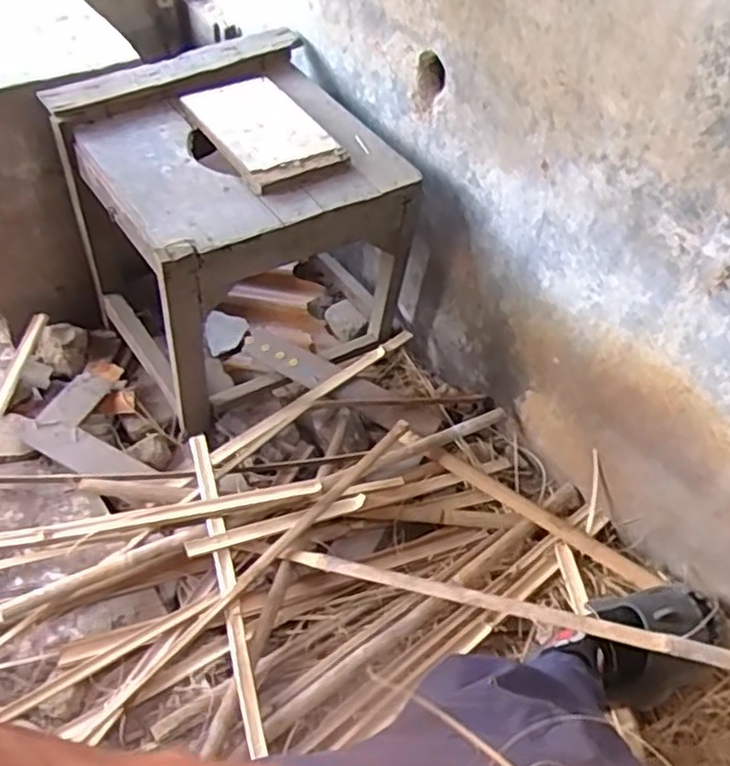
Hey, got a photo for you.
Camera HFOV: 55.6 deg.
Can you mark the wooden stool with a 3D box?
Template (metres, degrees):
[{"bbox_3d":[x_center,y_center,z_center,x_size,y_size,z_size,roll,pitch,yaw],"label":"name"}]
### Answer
[{"bbox_3d":[-0.220,-0.264,1.202,0.462,0.421,0.463,-20,55,-19],"label":"wooden stool"}]

